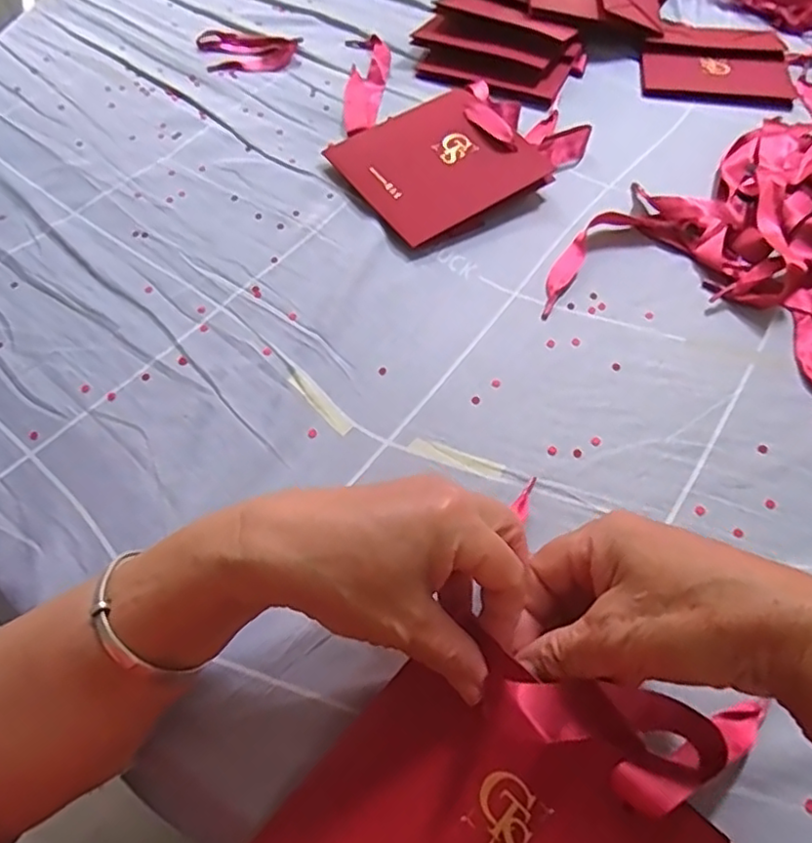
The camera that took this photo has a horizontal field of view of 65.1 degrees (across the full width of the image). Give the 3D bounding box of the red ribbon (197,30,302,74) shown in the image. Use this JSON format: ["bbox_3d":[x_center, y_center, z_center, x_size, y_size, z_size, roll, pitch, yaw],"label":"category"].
[{"bbox_3d":[-0.161,-0.373,0.641,0.102,0.012,0.067,0,54,0],"label":"red ribbon"}]

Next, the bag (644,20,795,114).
[{"bbox_3d":[0.303,-0.349,0.622,0.137,0.019,0.129,10,55,7],"label":"bag"}]

